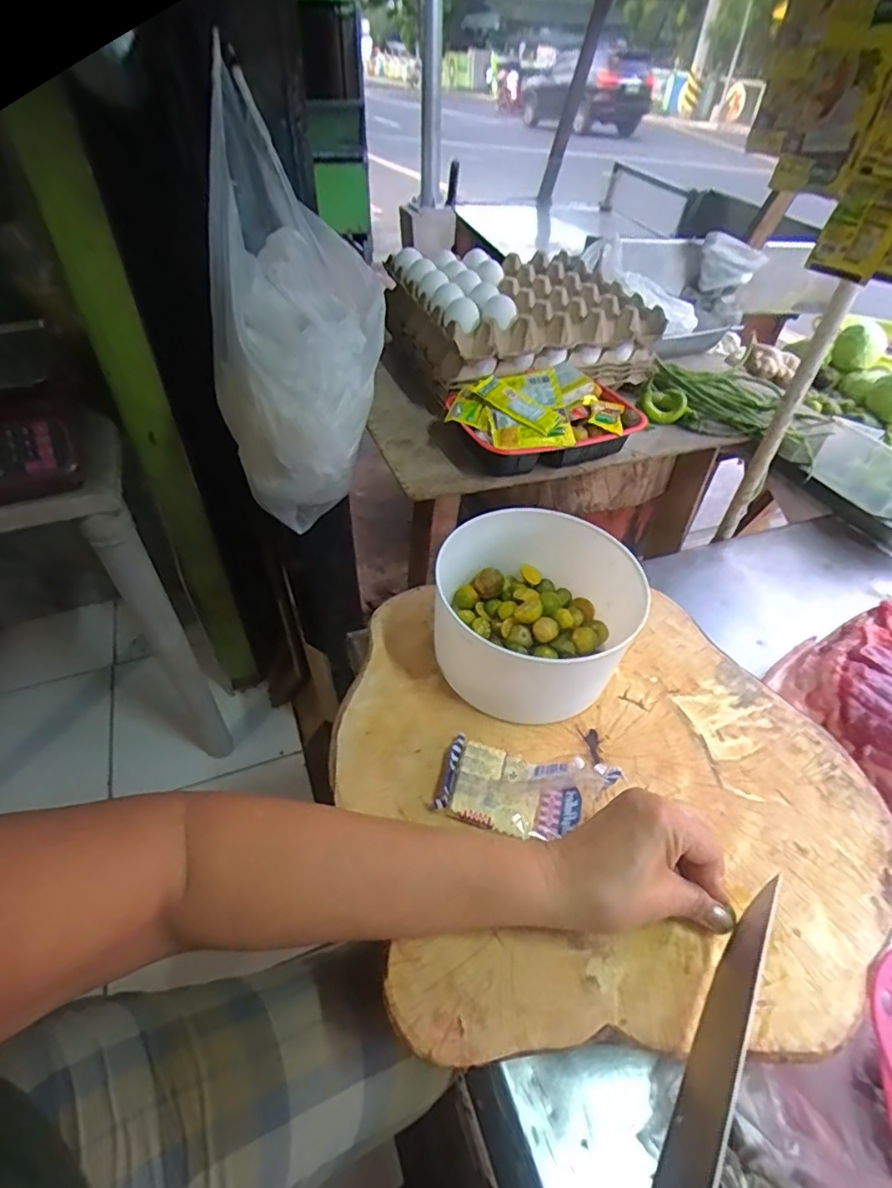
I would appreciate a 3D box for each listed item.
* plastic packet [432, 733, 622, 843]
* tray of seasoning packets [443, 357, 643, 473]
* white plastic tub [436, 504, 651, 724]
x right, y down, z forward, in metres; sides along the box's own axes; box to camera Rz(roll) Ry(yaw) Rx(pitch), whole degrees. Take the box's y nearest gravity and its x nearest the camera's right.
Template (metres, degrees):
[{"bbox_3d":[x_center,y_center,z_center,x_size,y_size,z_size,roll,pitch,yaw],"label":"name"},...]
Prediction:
[{"bbox_3d":[0.053,0.139,0.399,0.115,0.037,0.059,15,47,13],"label":"plastic packet"},{"bbox_3d":[0.116,-0.201,0.641,0.214,0.067,0.123,-18,49,-19],"label":"tray of seasoning packets"},{"bbox_3d":[0.075,0.015,0.478,0.150,0.100,0.155,1,46,-1],"label":"white plastic tub"}]

